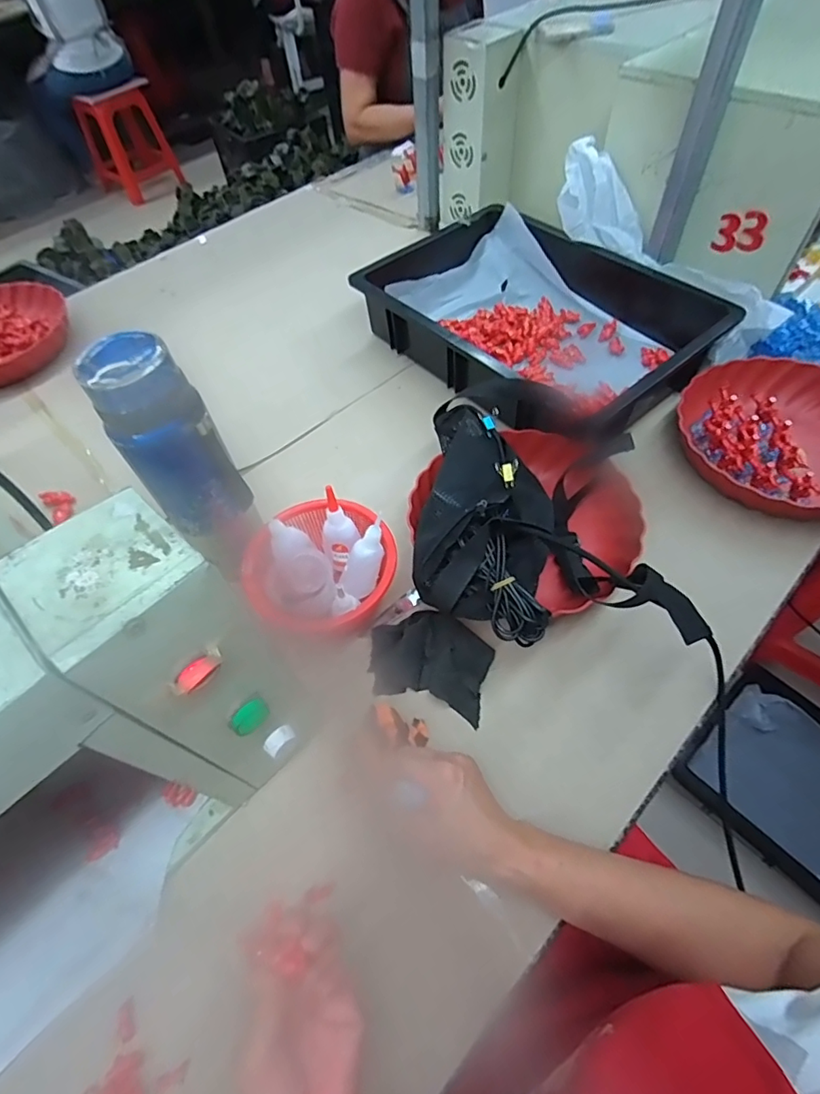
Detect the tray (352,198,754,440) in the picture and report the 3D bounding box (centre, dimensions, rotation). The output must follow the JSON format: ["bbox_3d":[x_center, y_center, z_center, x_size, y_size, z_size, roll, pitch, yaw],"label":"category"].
[{"bbox_3d":[0.177,-0.332,0.759,0.334,0.089,0.475,-34,61,-17],"label":"tray"}]

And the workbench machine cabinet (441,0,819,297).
[{"bbox_3d":[0.481,-0.708,0.859,0.664,0.259,0.592,-38,62,-19],"label":"workbench machine cabinet"}]

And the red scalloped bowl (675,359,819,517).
[{"bbox_3d":[0.447,-0.122,0.628,0.229,0.074,0.233,-2,56,3],"label":"red scalloped bowl"}]

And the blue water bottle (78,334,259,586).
[{"bbox_3d":[-0.204,-0.071,0.478,0.064,0.226,0.072,35,65,24],"label":"blue water bottle"}]

